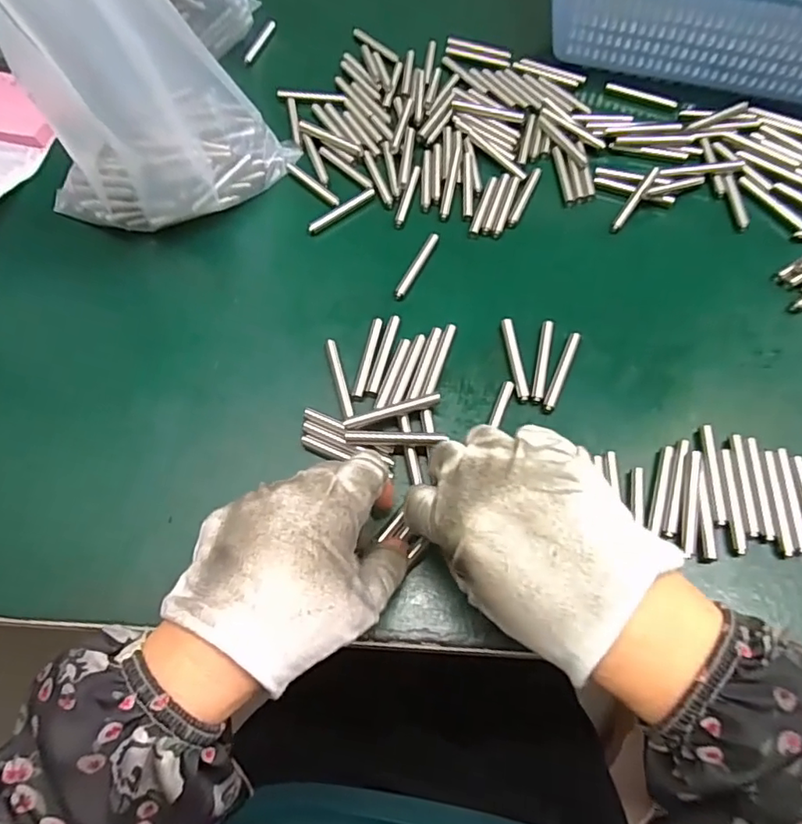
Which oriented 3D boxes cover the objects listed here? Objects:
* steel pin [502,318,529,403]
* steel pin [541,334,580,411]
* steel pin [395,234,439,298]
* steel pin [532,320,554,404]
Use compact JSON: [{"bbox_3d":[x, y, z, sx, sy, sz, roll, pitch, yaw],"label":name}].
[{"bbox_3d":[0.071,-0.033,0.353,0.007,0.006,0.058,-5,64,-2],"label":"steel pin"},{"bbox_3d":[0.099,-0.026,0.349,0.007,0.004,0.058,23,66,11],"label":"steel pin"},{"bbox_3d":[0.012,-0.101,0.389,0.007,0.007,0.062,24,66,12],"label":"steel pin"},{"bbox_3d":[0.088,-0.032,0.352,0.007,0.004,0.058,12,64,7],"label":"steel pin"}]

